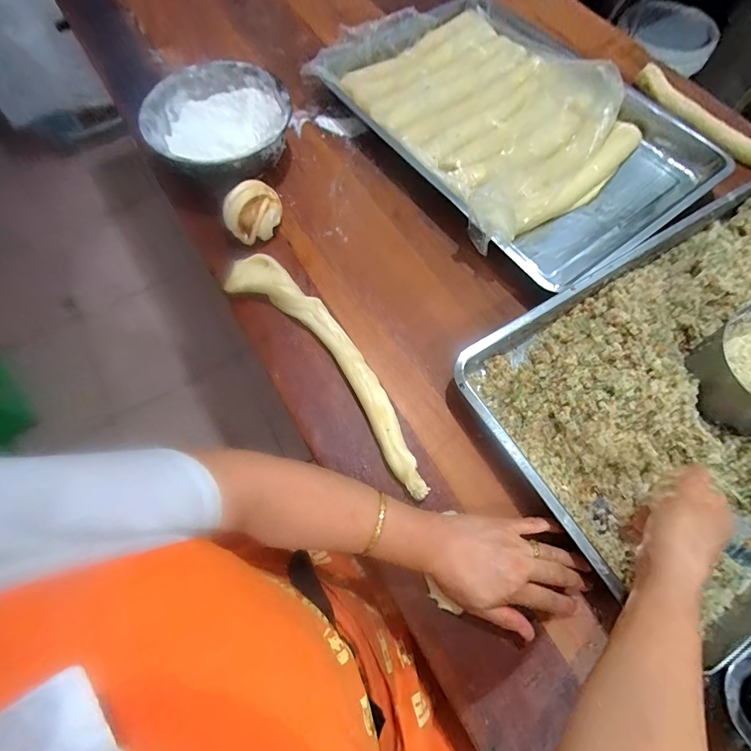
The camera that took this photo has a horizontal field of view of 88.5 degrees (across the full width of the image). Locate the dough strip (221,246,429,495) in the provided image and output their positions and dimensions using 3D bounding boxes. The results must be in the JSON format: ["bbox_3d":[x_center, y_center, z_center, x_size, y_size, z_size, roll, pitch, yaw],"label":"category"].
[{"bbox_3d":[-0.060,-0.023,0.511,0.083,0.028,0.410,-40,74,-14],"label":"dough strip"}]

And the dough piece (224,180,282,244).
[{"bbox_3d":[-0.187,-0.248,0.588,0.085,0.048,0.073,-11,69,-4],"label":"dough piece"}]

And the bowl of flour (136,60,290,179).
[{"bbox_3d":[-0.269,-0.434,0.678,0.244,0.106,0.239,-25,71,-9],"label":"bowl of flour"}]

